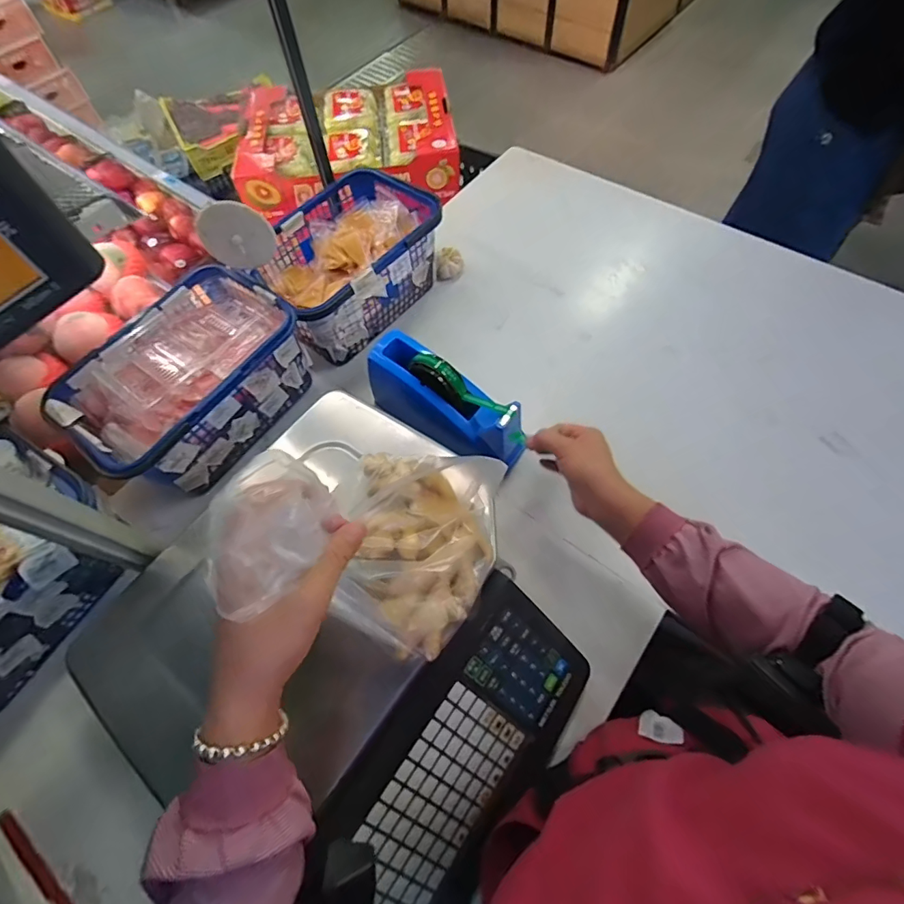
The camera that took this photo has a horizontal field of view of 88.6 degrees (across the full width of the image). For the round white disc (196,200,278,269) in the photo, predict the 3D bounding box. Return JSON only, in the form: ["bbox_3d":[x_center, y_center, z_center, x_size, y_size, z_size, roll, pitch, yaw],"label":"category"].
[{"bbox_3d":[-0.254,-0.257,0.552,0.078,0.072,0.007,-21,41,-9],"label":"round white disc"}]

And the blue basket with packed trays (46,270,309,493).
[{"bbox_3d":[-0.329,-0.088,0.593,0.177,0.113,0.266,32,69,17],"label":"blue basket with packed trays"}]

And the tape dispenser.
[{"bbox_3d":[-0.012,-0.061,0.587,0.228,0.099,0.078,33,69,12],"label":"tape dispenser"}]

